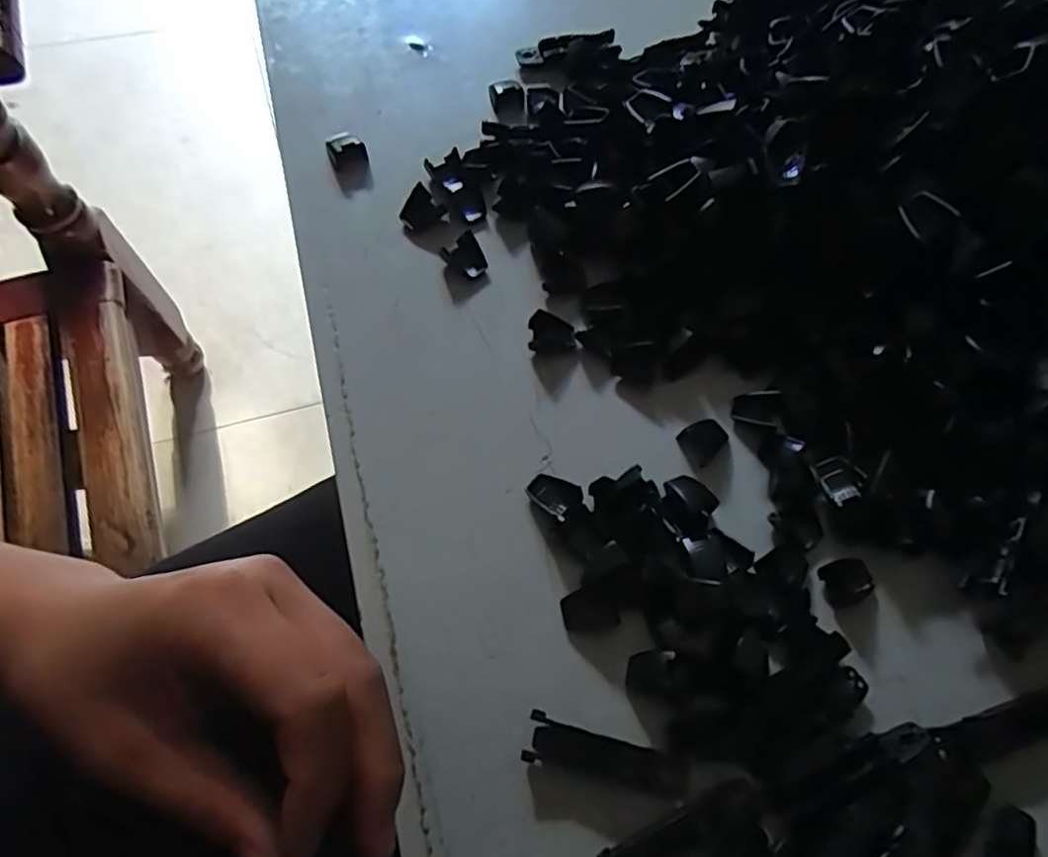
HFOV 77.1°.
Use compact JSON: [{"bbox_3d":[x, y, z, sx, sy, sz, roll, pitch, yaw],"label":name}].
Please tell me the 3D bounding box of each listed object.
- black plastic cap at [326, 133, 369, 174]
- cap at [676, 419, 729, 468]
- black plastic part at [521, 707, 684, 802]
[{"bbox_3d":[-0.098,-0.153,0.365,0.020,0.012,0.020,-18,70,-10],"label":"black plastic cap"},{"bbox_3d":[0.087,0.005,0.315,0.023,0.007,0.018,-35,73,-15],"label":"cap"},{"bbox_3d":[0.033,0.129,0.258,0.064,0.009,0.016,15,68,4],"label":"black plastic part"}]

